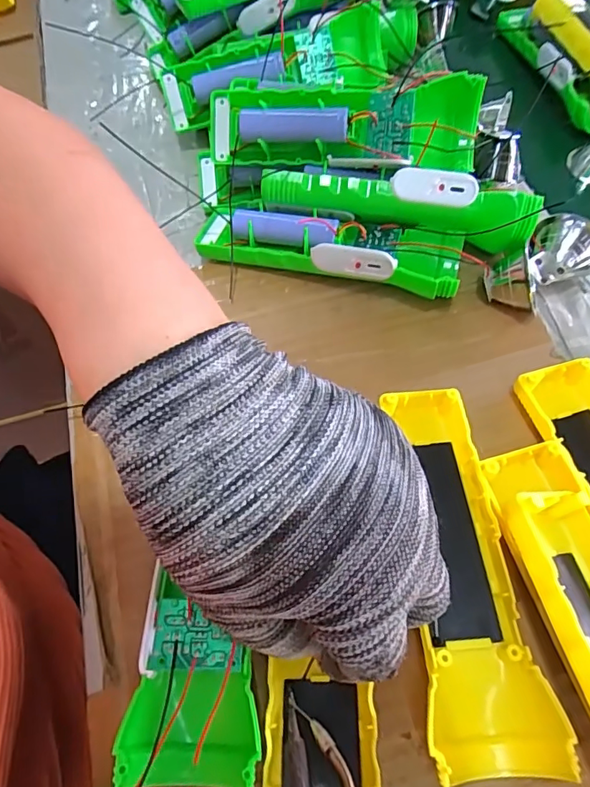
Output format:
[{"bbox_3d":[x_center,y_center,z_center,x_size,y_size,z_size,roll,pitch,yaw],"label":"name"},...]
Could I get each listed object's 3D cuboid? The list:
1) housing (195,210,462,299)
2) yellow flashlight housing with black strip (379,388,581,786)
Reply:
[{"bbox_3d":[0.019,-0.090,0.294,0.157,0.034,0.043,14,65,9],"label":"housing"},{"bbox_3d":[0.072,0.074,0.216,0.048,0.026,0.162,-4,64,0],"label":"yellow flashlight housing with black strip"}]

